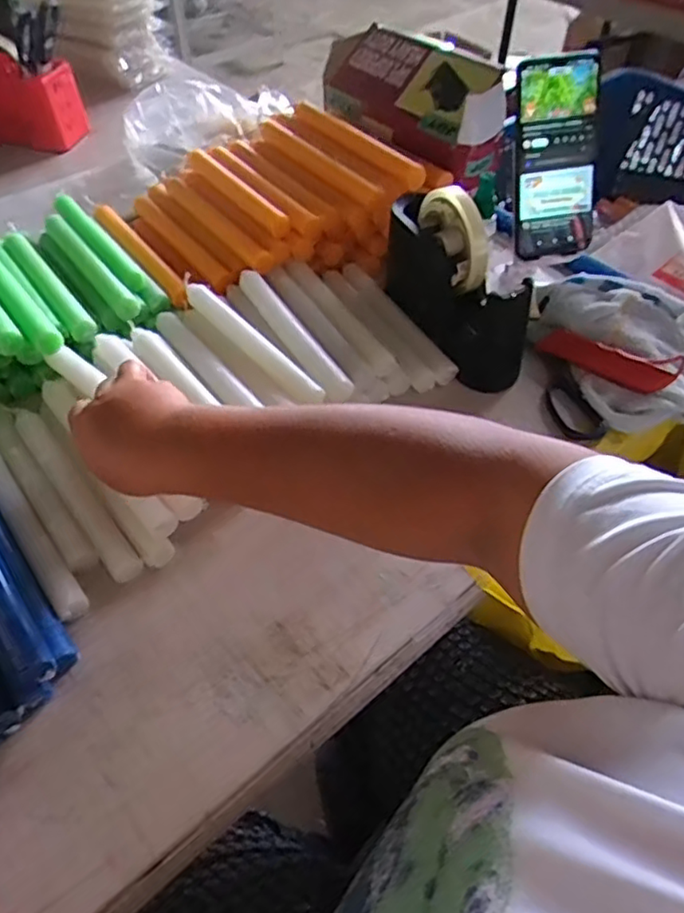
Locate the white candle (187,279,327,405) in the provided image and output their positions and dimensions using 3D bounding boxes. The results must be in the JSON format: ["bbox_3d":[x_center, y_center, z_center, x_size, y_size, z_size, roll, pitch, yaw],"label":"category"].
[{"bbox_3d":[-0.085,-0.103,0.555,0.020,0.028,0.202,-32,57,-21],"label":"white candle"}]

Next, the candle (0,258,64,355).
[{"bbox_3d":[-0.313,-0.155,0.587,0.025,0.022,0.212,-33,57,-22],"label":"candle"}]

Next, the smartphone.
[{"bbox_3d":[0.195,-0.267,0.568,0.070,0.163,0.017,-7,27,5],"label":"smartphone"}]

